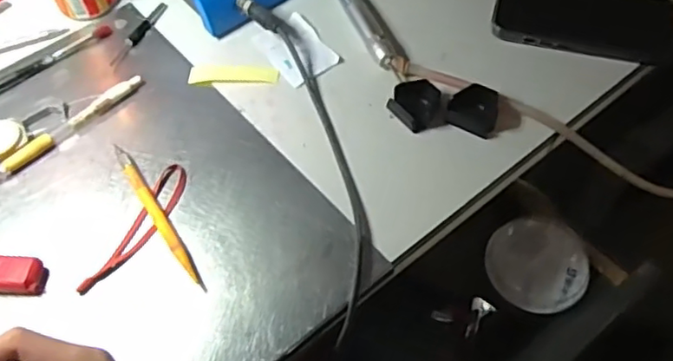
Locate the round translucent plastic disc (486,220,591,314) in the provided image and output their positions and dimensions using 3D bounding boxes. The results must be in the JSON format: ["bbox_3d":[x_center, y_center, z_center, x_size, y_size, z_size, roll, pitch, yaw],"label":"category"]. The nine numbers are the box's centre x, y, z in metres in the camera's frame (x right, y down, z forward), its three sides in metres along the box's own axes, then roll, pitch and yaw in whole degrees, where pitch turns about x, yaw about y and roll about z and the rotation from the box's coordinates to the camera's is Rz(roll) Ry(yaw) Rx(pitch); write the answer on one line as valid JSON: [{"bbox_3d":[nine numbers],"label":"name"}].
[{"bbox_3d":[0.172,0.070,0.516,0.083,0.014,0.079,-1,56,2],"label":"round translucent plastic disc"}]

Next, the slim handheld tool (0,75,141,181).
[{"bbox_3d":[-0.214,-0.042,0.481,0.013,0.010,0.139,38,65,22],"label":"slim handheld tool"}]

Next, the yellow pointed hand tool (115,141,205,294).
[{"bbox_3d":[-0.127,0.024,0.433,0.010,0.011,0.140,-30,62,-17],"label":"yellow pointed hand tool"}]

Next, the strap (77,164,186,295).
[{"bbox_3d":[-0.137,0.034,0.430,0.025,0.004,0.112,21,60,13],"label":"strap"}]

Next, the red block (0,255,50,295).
[{"bbox_3d":[-0.220,0.063,0.405,0.049,0.016,0.025,5,58,4],"label":"red block"}]

